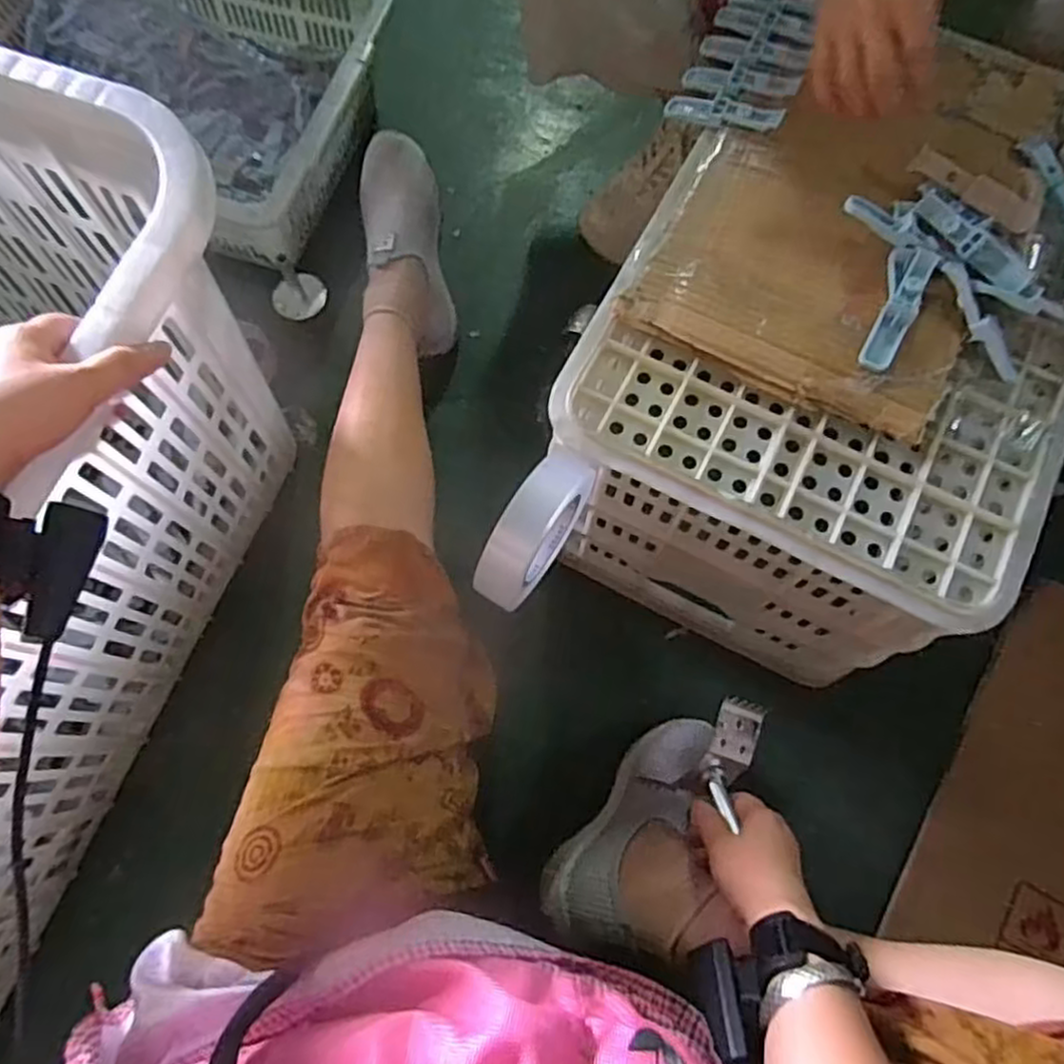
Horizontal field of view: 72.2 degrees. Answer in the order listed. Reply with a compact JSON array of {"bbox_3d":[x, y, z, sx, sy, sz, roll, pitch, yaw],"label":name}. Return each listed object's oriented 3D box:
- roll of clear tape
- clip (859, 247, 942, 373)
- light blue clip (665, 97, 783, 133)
[{"bbox_3d":[0.000,0.003,0.547,0.031,0.114,0.115,32,74,11],"label":"roll of clear tape"},{"bbox_3d":[0.263,-0.161,0.530,0.029,0.020,0.101,24,72,9],"label":"clip"},{"bbox_3d":[0.159,-0.351,0.613,0.100,0.013,0.025,21,71,22],"label":"light blue clip"}]

